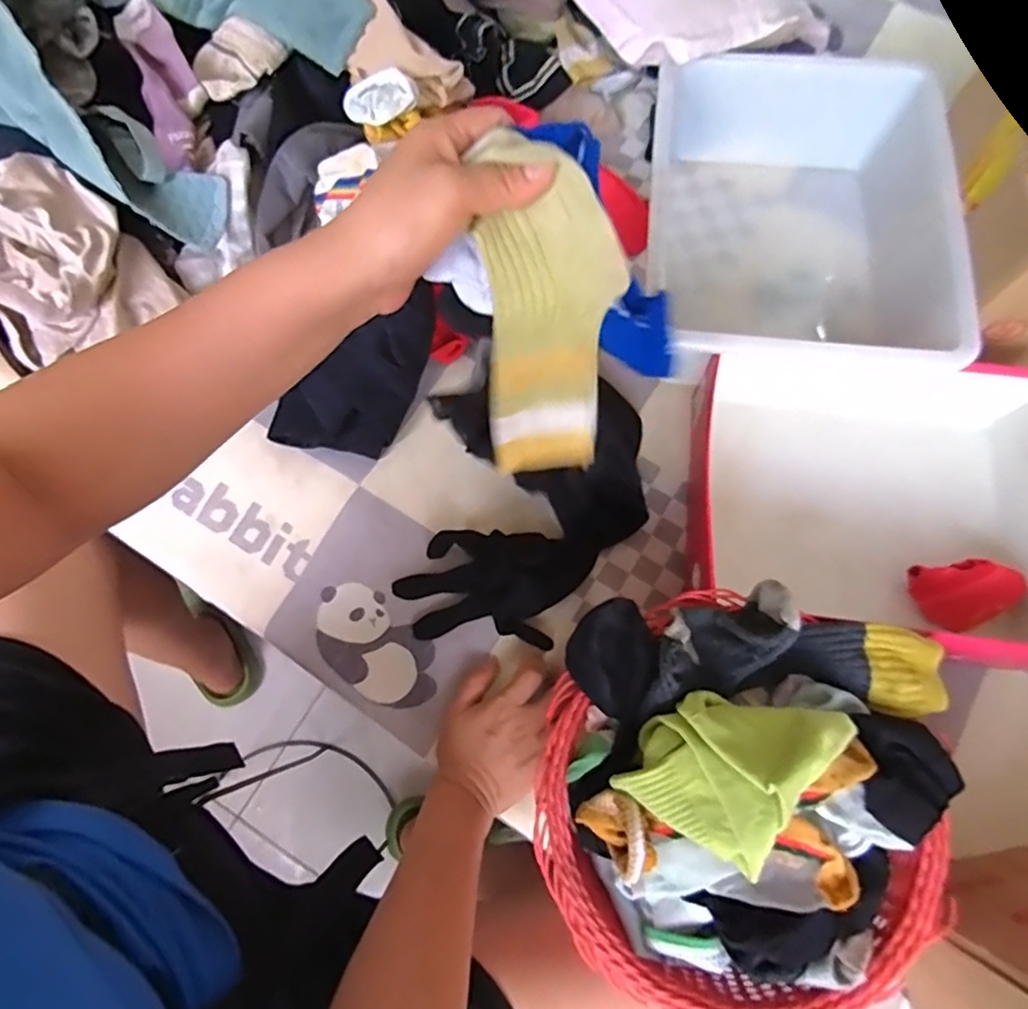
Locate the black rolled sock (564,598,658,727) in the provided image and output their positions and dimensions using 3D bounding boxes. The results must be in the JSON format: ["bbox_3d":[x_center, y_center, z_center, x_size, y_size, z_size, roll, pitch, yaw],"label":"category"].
[{"bbox_3d":[0.075,0.112,0.447,0.064,0.025,0.073,-36,77,-10],"label":"black rolled sock"}]

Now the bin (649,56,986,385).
[{"bbox_3d":[0.275,-0.289,0.625,0.269,0.114,0.352,6,73,2],"label":"bin"}]

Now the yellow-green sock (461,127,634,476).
[{"bbox_3d":[0.022,-0.104,0.346,0.078,0.177,0.011,-10,29,-9],"label":"yellow-green sock"}]

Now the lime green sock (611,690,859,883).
[{"bbox_3d":[0.142,0.158,0.387,0.092,0.046,0.125,41,77,11],"label":"lime green sock"}]

